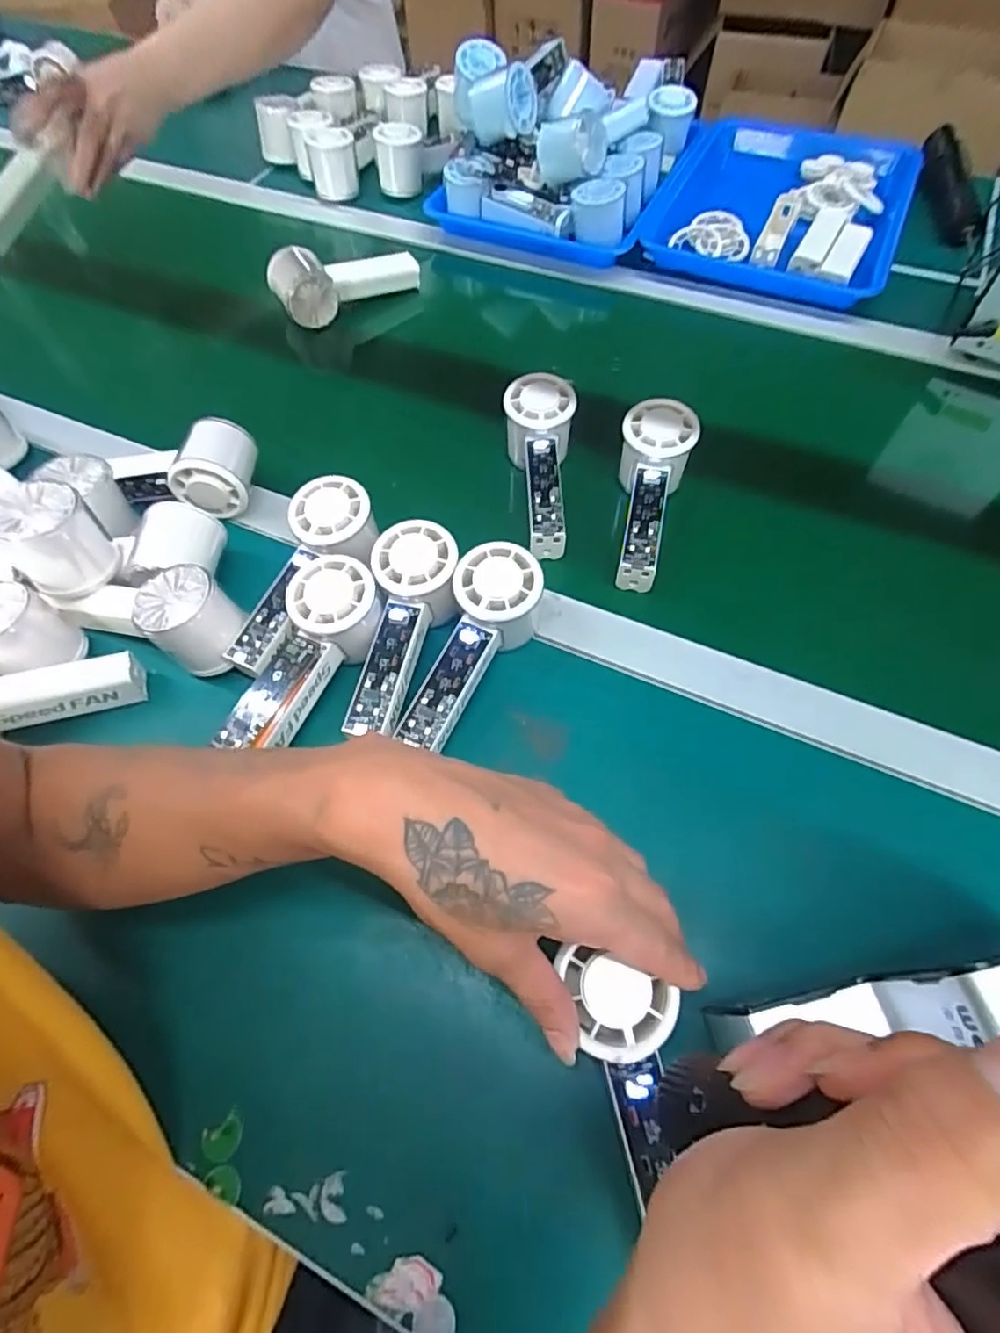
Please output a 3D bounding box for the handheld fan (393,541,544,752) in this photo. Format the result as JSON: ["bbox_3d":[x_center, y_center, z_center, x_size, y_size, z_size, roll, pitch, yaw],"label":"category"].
[{"bbox_3d":[-0.015,-0.011,0.397,0.058,0.050,0.139,24,80,14],"label":"handheld fan"}]

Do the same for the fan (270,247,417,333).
[{"bbox_3d":[-0.158,-0.401,0.625,0.149,0.060,0.047,-17,62,-8],"label":"fan"}]

